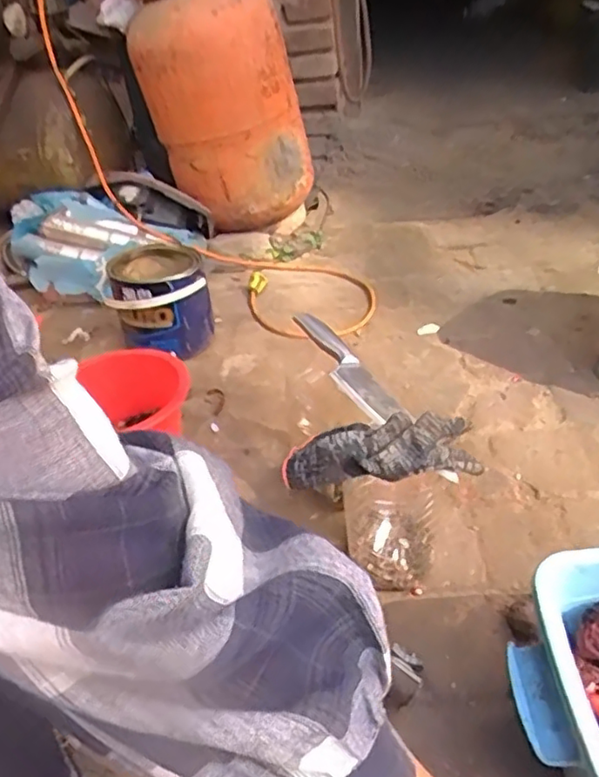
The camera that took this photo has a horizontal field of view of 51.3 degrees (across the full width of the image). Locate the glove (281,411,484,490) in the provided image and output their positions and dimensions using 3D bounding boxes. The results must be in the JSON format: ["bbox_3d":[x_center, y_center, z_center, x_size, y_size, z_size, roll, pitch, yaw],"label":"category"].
[{"bbox_3d":[0.073,0.056,0.583,0.179,0.050,0.063,-5,38,5],"label":"glove"}]

